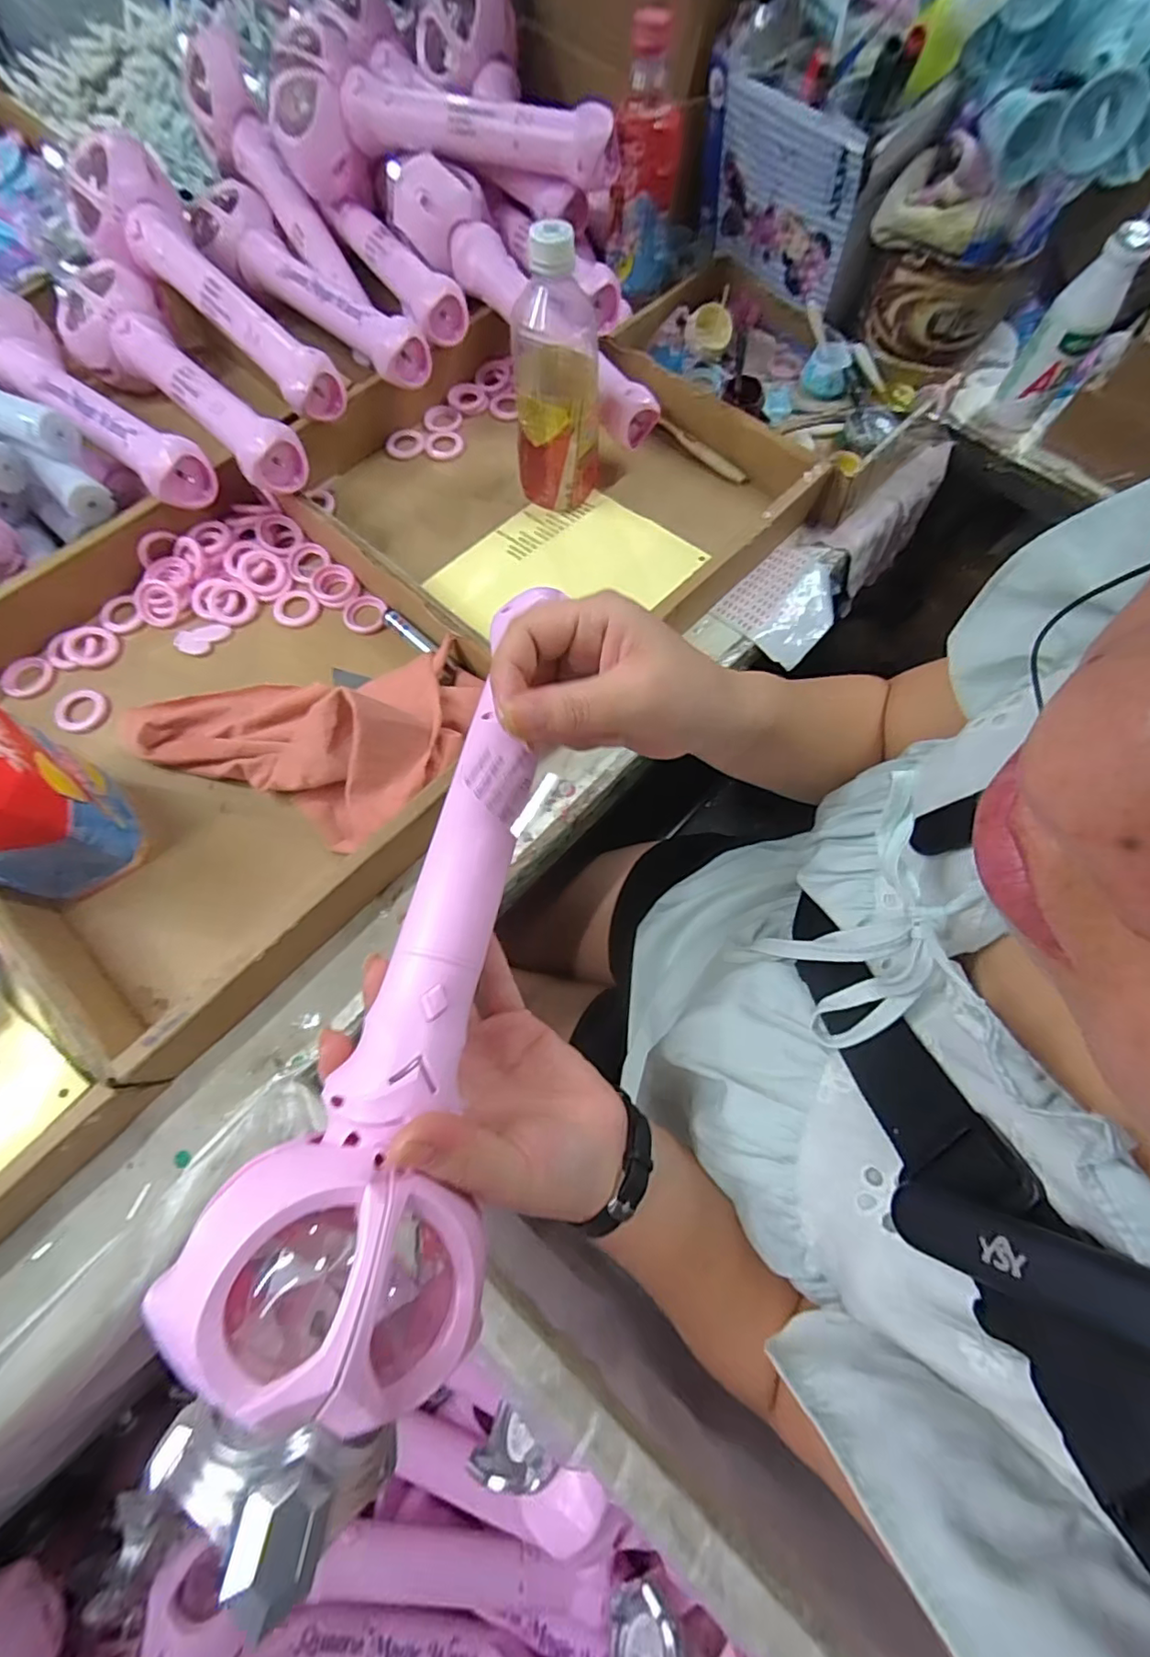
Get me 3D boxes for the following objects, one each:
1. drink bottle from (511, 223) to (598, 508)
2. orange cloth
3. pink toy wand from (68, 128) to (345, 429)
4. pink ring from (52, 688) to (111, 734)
[{"bbox_3d":[-0.014,-0.358,0.468,0.070,0.180,0.067,-2,71,-2],"label":"drink bottle"},{"bbox_3d":[-0.205,-0.088,0.429,0.263,0.064,0.166,17,71,5],"label":"orange cloth"},{"bbox_3d":[-0.330,-0.479,0.516,0.087,0.088,0.326,-41,76,-14],"label":"pink toy wand"},{"bbox_3d":[-0.389,-0.093,0.457,0.039,0.004,0.038,0,71,-1],"label":"pink ring"}]

